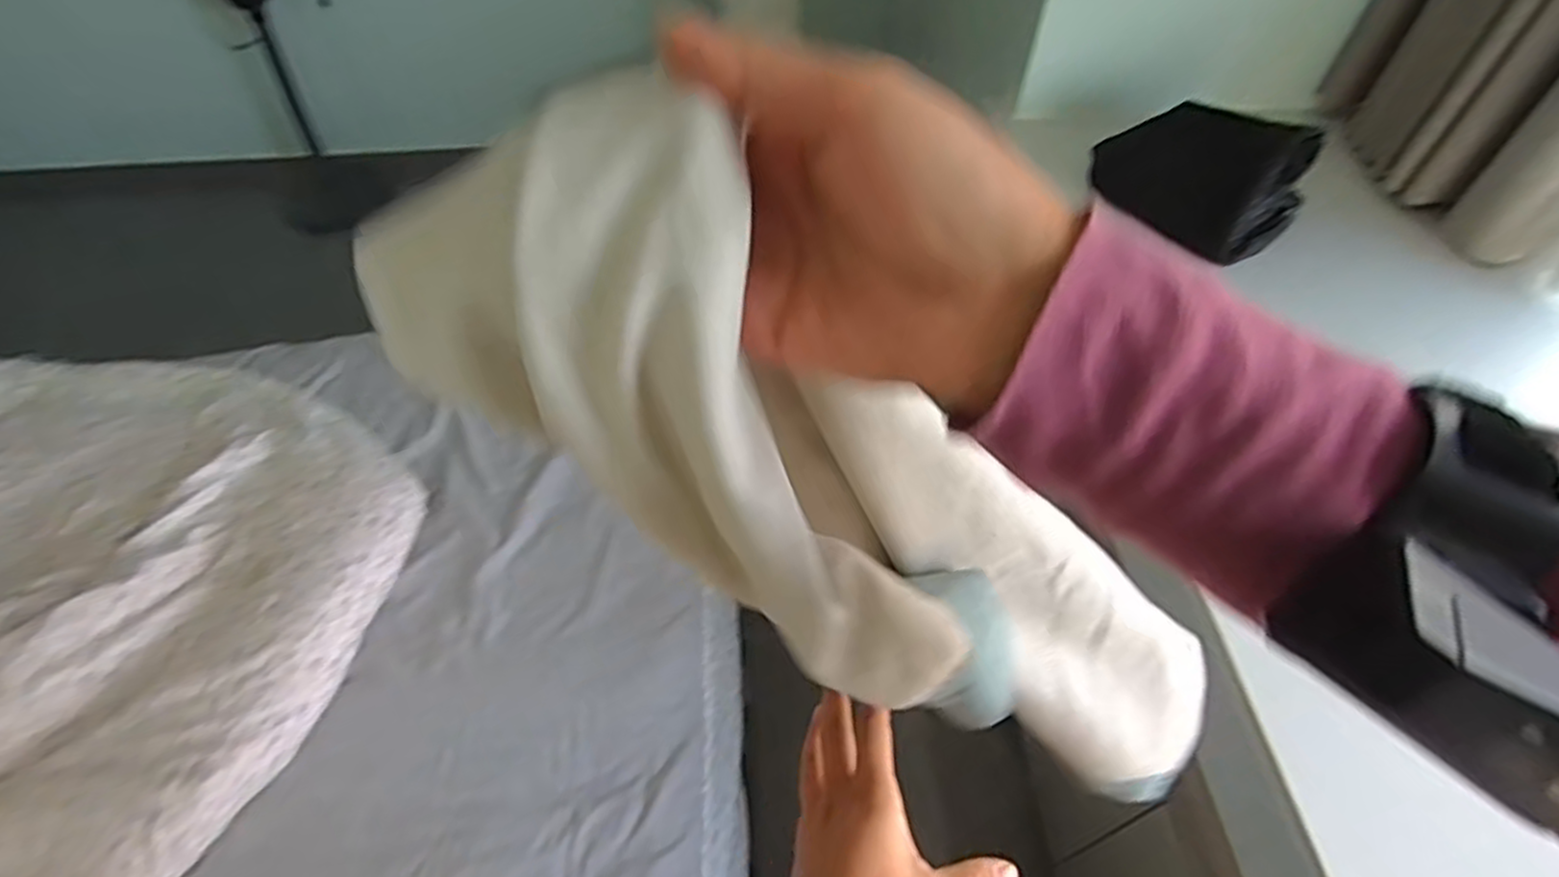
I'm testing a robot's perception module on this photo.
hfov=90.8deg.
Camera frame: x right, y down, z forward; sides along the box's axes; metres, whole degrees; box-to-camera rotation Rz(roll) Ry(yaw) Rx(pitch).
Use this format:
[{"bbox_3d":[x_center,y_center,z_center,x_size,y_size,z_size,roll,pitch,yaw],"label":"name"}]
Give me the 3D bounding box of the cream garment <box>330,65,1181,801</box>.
[{"bbox_3d":[0.062,0.046,0.304,0.077,0.433,0.111,-21,50,32],"label":"cream garment"}]

